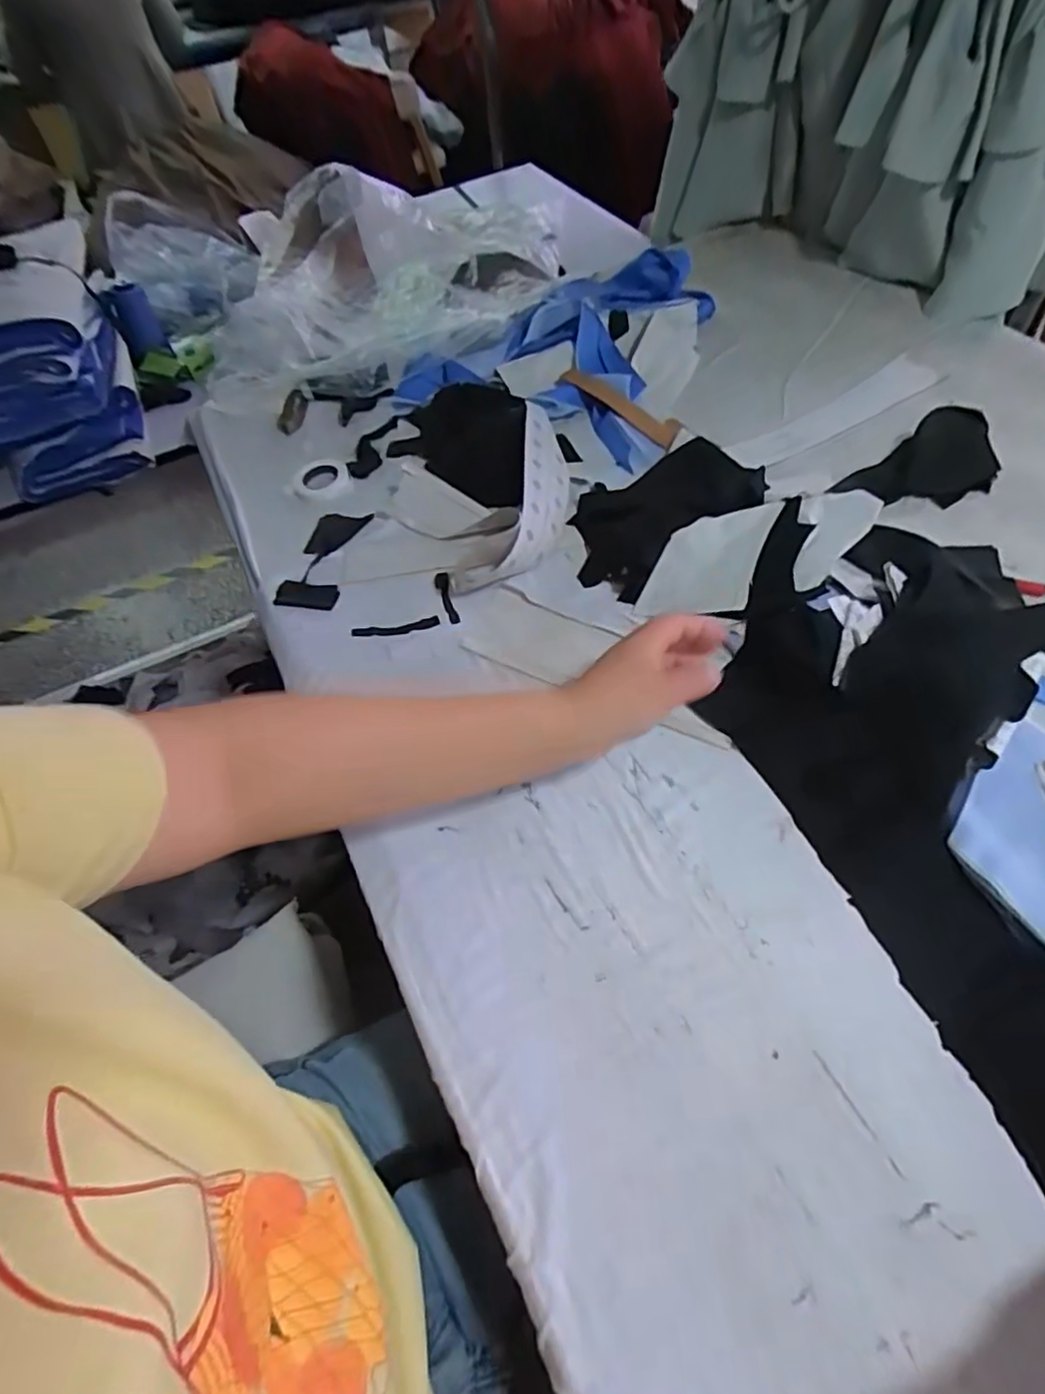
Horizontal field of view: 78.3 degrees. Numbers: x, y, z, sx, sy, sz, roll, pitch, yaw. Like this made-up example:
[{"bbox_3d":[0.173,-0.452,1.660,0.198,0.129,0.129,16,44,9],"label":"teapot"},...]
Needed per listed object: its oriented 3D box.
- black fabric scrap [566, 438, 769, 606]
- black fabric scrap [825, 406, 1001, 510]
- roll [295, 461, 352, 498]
[{"bbox_3d":[0.126,-0.176,0.597,0.193,0.042,0.136,-28,57,-14],"label":"black fabric scrap"},{"bbox_3d":[0.386,-0.221,0.605,0.134,0.038,0.089,-29,57,-14],"label":"black fabric scrap"},{"bbox_3d":[-0.215,-0.235,0.694,0.057,0.016,0.057,-10,55,-1],"label":"roll"}]

